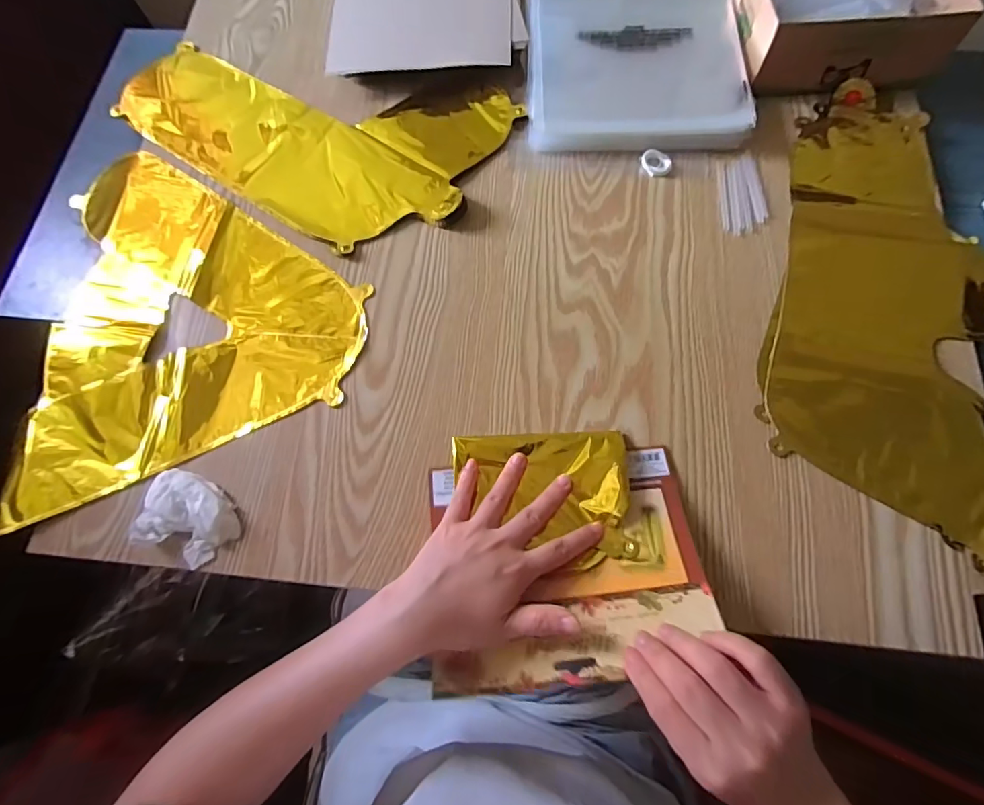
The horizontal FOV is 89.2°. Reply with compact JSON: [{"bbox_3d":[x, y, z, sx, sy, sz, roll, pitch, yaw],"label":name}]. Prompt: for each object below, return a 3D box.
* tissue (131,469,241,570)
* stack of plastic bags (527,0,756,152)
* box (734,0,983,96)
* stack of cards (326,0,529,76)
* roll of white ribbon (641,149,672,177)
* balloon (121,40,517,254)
[{"bbox_3d":[-0.238,0.091,0.390,0.078,0.018,0.057,25,74,11],"label":"tissue"},{"bbox_3d":[0.143,-0.360,0.517,0.209,0.030,0.234,0,71,2],"label":"stack of plastic bags"},{"bbox_3d":[0.342,-0.380,0.488,0.191,0.074,0.138,-2,71,2],"label":"box"},{"bbox_3d":[-0.070,-0.432,0.550,0.205,0.031,0.148,-1,71,2],"label":"stack of cards"},{"bbox_3d":[0.158,-0.232,0.484,0.022,0.010,0.030,-37,73,-10],"label":"roll of white ribbon"},{"bbox_3d":[-0.203,-0.300,0.523,0.407,0.011,0.219,27,74,11],"label":"balloon"}]

